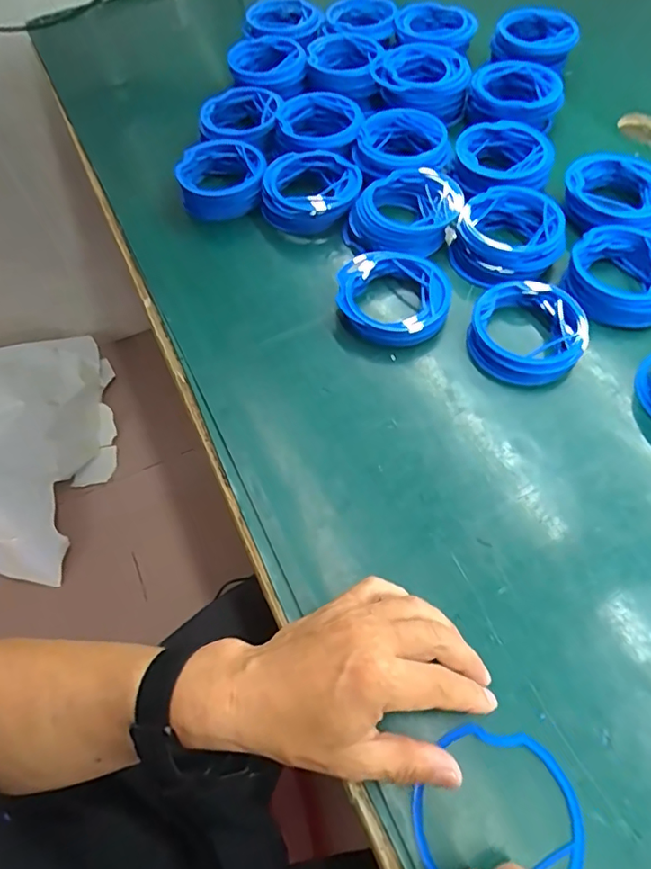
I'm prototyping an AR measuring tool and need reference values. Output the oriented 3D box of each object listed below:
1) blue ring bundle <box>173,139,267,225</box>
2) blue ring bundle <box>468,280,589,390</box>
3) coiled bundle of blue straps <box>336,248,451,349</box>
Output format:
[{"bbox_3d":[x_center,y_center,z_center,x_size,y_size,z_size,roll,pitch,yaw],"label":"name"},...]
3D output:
[{"bbox_3d":[-0.112,-0.281,0.575,0.096,0.033,0.088,-15,61,-6],"label":"blue ring bundle"},{"bbox_3d":[0.177,-0.092,0.467,0.099,0.027,0.097,-1,60,2],"label":"blue ring bundle"},{"bbox_3d":[0.063,-0.133,0.493,0.100,0.028,0.114,2,60,4],"label":"coiled bundle of blue straps"}]

